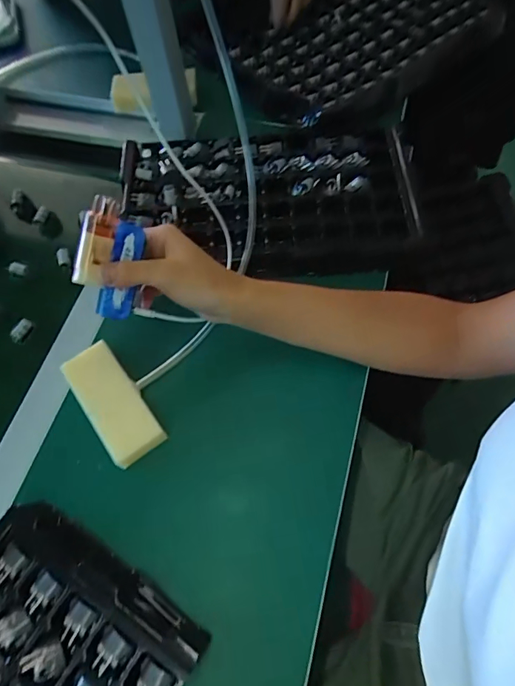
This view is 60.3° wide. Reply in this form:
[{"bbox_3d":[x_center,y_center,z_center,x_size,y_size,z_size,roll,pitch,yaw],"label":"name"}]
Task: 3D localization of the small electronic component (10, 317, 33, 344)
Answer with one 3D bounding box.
[{"bbox_3d":[-0.263,-0.014,0.493,0.011,0.017,0.027,30,69,16],"label":"small electronic component"}]

